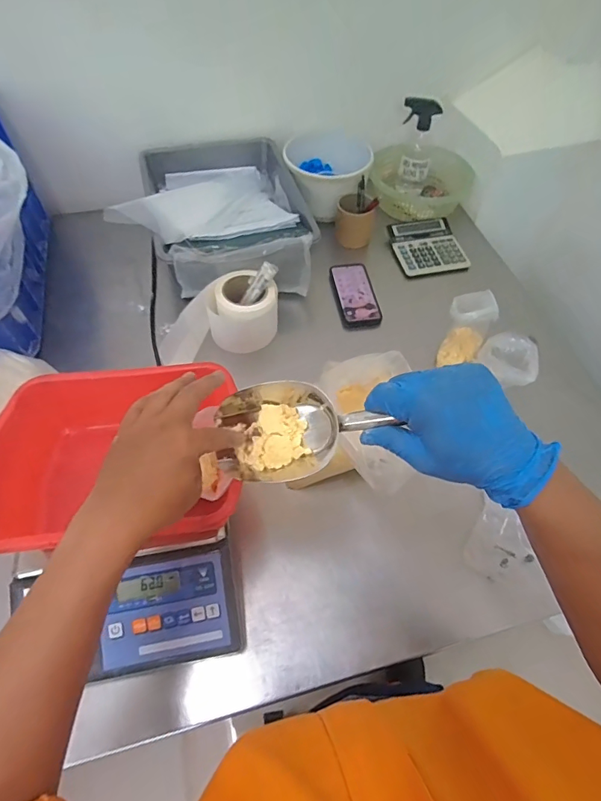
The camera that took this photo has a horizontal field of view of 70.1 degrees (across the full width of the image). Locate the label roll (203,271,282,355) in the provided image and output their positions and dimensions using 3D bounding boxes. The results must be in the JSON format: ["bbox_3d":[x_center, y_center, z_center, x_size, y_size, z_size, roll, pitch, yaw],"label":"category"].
[{"bbox_3d":[-0.104,-0.162,0.786,0.126,0.083,0.115,1,57,-1],"label":"label roll"}]

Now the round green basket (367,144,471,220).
[{"bbox_3d":[0.289,-0.539,1.027,0.230,0.102,0.213,20,58,11],"label":"round green basket"}]

